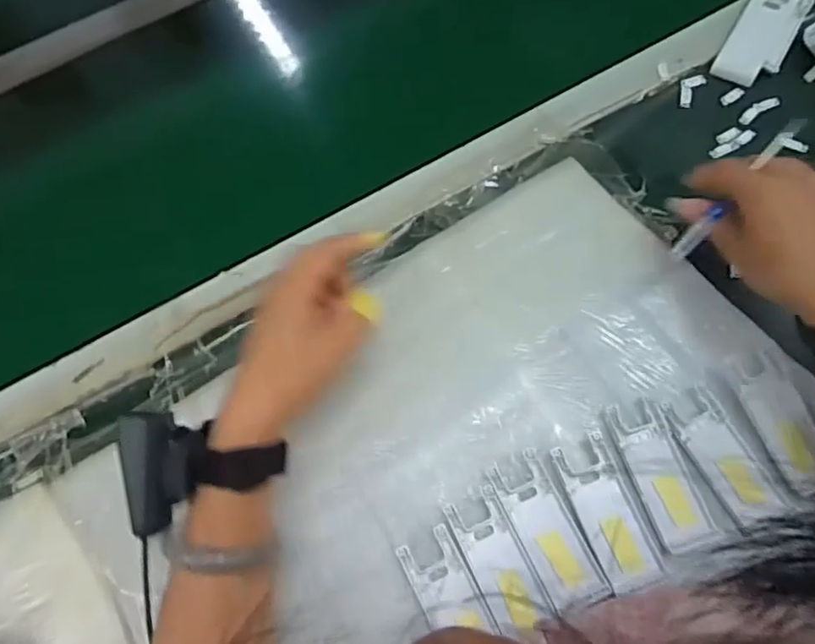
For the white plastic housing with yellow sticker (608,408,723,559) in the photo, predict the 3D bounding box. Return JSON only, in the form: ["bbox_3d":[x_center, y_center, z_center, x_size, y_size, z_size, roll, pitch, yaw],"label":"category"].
[{"bbox_3d":[0.181,0.106,0.435,0.043,0.006,0.099,-16,70,-3],"label":"white plastic housing with yellow sticker"}]

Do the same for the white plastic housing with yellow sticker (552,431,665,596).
[{"bbox_3d":[0.138,0.131,0.425,0.039,0.007,0.099,-20,70,-4],"label":"white plastic housing with yellow sticker"}]

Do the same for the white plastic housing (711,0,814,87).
[{"bbox_3d":[0.334,-0.272,0.571,0.052,0.018,0.130,31,75,13],"label":"white plastic housing"}]

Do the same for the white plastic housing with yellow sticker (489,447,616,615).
[{"bbox_3d":[0.096,0.144,0.423,0.039,0.013,0.104,-24,71,-6],"label":"white plastic housing with yellow sticker"}]

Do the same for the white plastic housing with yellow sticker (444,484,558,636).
[{"bbox_3d":[0.063,0.164,0.423,0.040,0.008,0.090,-24,71,-6],"label":"white plastic housing with yellow sticker"}]

